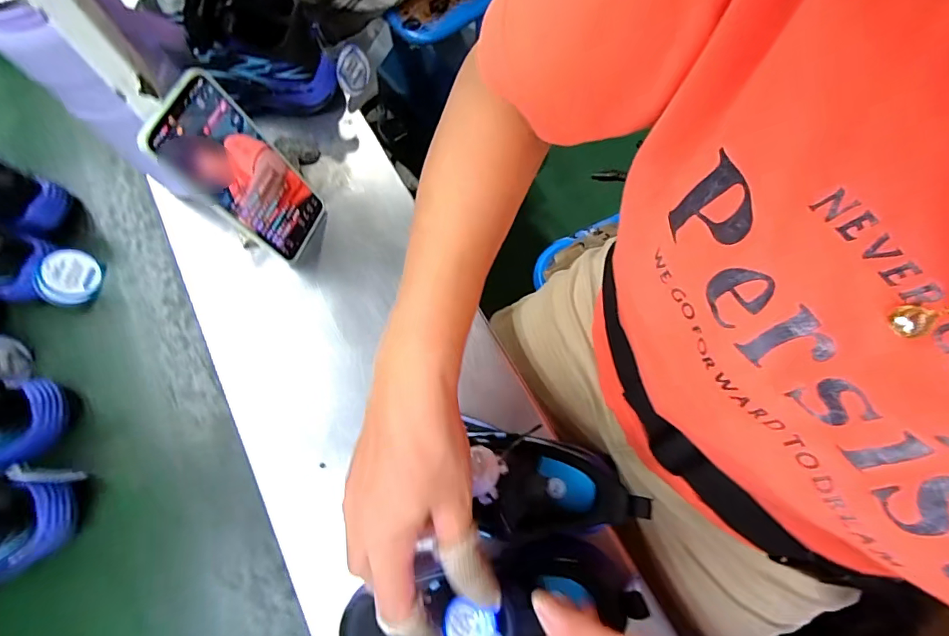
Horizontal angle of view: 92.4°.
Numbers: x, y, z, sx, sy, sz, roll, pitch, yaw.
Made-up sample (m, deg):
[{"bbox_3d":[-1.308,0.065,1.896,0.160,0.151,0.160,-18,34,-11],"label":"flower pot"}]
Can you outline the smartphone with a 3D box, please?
[{"bbox_3d":[-0.191,-0.118,0.388,0.007,0.162,0.076,14,73,25],"label":"smartphone"}]

